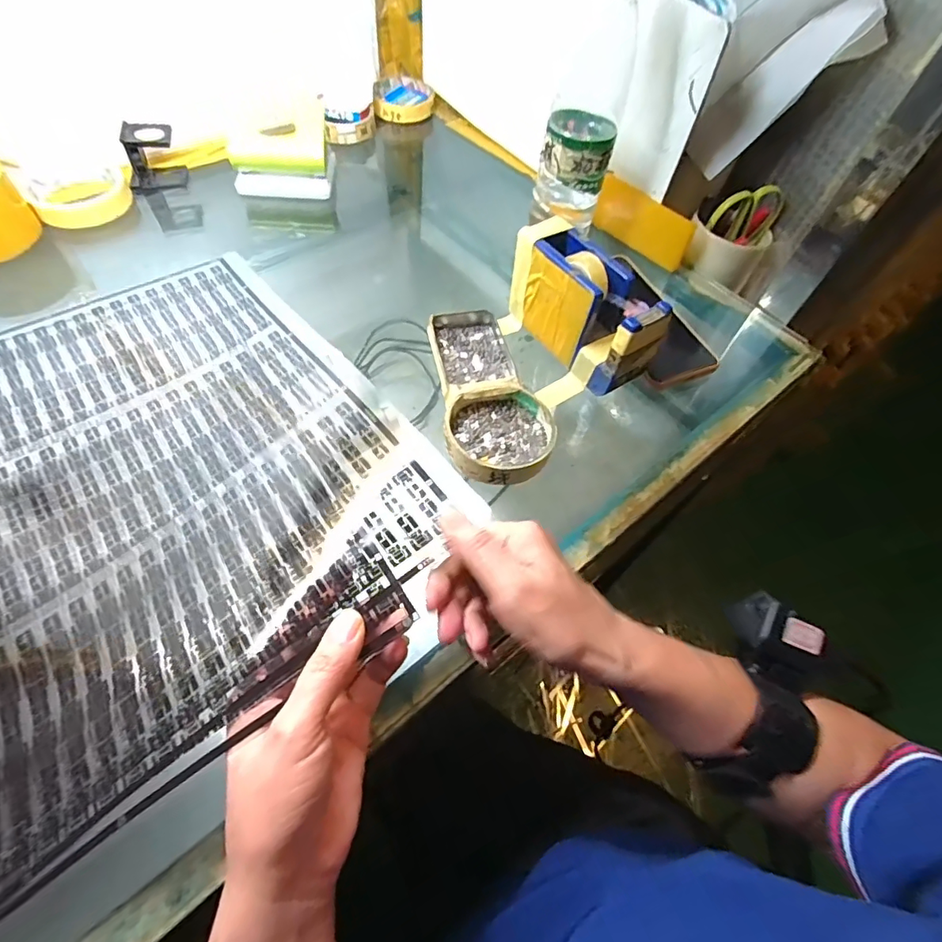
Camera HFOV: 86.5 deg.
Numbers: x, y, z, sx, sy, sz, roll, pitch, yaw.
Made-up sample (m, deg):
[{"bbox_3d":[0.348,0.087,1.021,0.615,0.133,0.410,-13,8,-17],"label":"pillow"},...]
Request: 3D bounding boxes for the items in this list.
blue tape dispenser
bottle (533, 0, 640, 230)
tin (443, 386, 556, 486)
[{"bbox_3d":[0.094,-0.136,0.417,0.047,0.077,0.136,-29,65,-20],"label":"blue tape dispenser"},{"bbox_3d":[0.103,-0.326,0.443,0.066,0.190,0.076,13,56,2],"label":"bottle"},{"bbox_3d":[0.023,-0.027,0.380,0.084,0.021,0.078,2,58,-3],"label":"tin"}]

